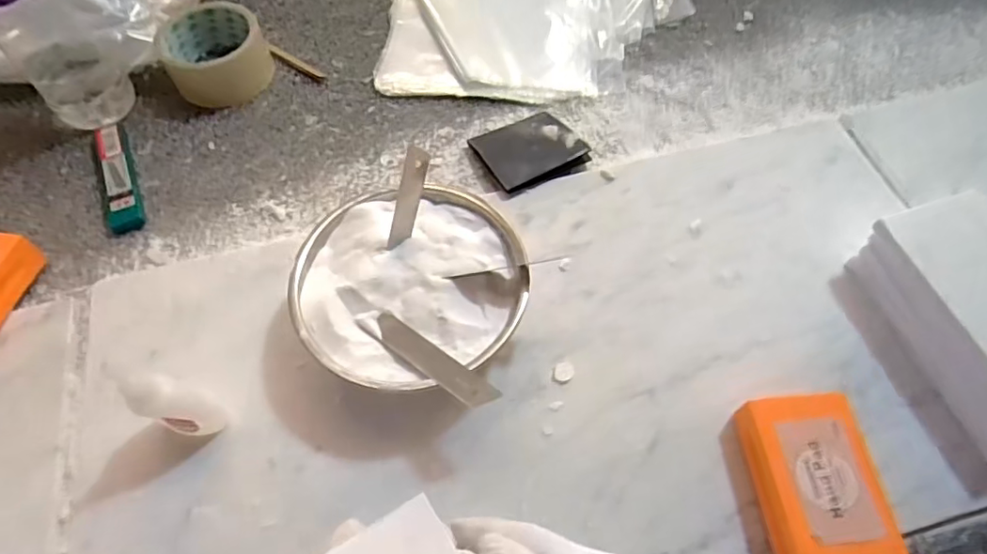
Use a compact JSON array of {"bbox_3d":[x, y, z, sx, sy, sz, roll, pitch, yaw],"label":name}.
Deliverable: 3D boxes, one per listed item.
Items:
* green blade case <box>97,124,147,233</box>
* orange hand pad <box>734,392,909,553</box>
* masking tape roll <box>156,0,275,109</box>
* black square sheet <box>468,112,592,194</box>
[{"bbox_3d":[-0.310,-0.083,0.485,0.025,0.014,0.109,-21,61,-13],"label":"green blade case"},{"bbox_3d":[0.184,0.119,0.338,0.062,0.035,0.091,-3,58,-2],"label":"orange hand pad"},{"bbox_3d":[-0.255,-0.207,0.537,0.087,0.041,0.085,-25,62,-15],"label":"masking tape roll"},{"bbox_3d":[0.028,-0.108,0.487,0.080,0.017,0.072,-22,61,-14],"label":"black square sheet"}]

